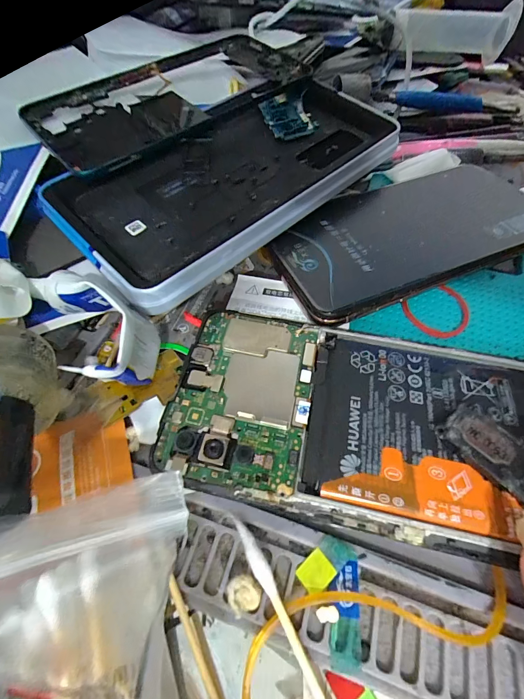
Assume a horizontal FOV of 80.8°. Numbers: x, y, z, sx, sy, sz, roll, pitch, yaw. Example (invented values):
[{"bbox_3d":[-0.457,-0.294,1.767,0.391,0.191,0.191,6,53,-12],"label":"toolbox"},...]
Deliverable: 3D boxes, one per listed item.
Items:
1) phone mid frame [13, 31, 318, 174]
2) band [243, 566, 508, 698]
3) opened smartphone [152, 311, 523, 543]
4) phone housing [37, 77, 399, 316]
[{"bbox_3d":[-0.054,-0.161,0.193,0.079,0.009,0.166,42,70,15],"label":"phone mid frame"},{"bbox_3d":[0.030,0.081,0.085,0.084,0.007,0.043,-37,64,-21],"label":"band"},{"bbox_3d":[0.033,0.021,0.111,0.133,0.007,0.068,8,58,6],"label":"opened smartphone"},{"bbox_3d":[-0.010,-0.098,0.170,0.186,0.026,0.092,-37,64,-21],"label":"phone housing"}]

